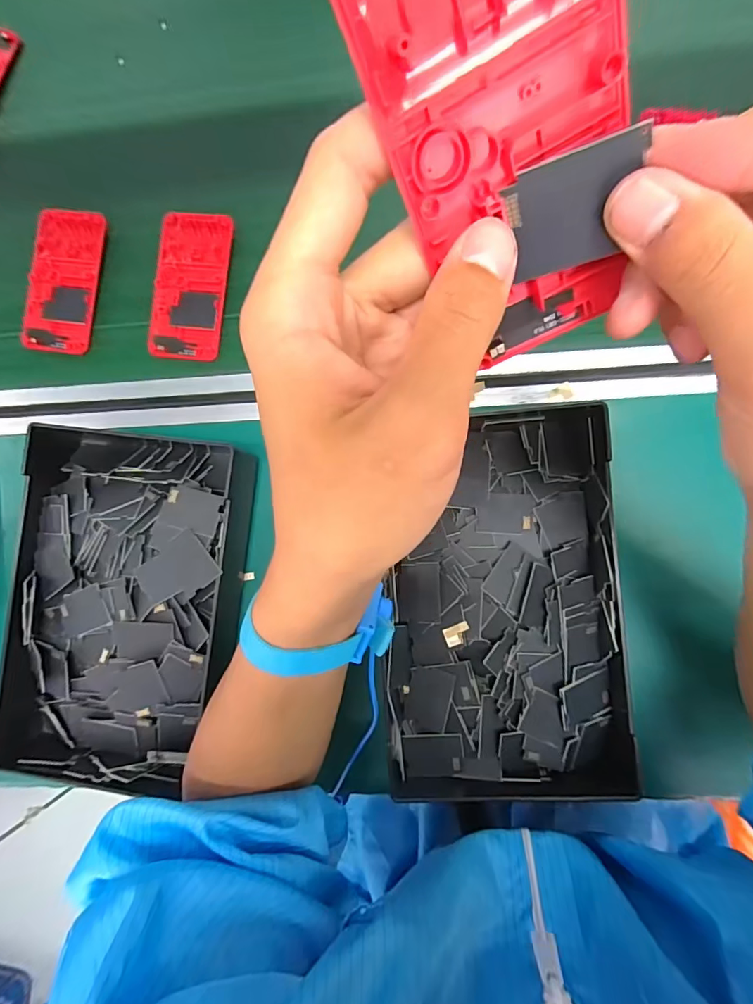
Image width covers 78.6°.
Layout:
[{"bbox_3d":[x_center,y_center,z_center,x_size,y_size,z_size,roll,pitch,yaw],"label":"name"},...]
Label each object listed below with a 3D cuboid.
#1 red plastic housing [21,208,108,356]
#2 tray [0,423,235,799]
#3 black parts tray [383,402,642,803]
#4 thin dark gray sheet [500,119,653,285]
[{"bbox_3d":[-0.275,-0.193,0.403,0.063,0.009,0.123,7,87,6],"label":"red plastic housing"},{"bbox_3d":[-0.195,0.076,0.356,0.164,0.055,0.262,7,86,6],"label":"tray"},{"bbox_3d":[0.087,0.073,0.334,0.160,0.049,0.266,-2,87,4],"label":"black parts tray"},{"bbox_3d":[0.057,-0.083,0.132,0.035,0.030,0.004,-9,48,23],"label":"thin dark gray sheet"}]

